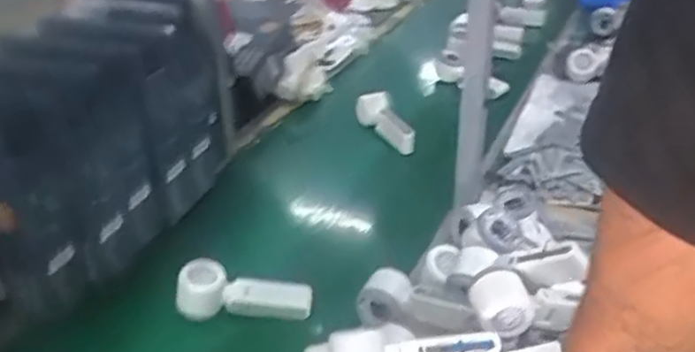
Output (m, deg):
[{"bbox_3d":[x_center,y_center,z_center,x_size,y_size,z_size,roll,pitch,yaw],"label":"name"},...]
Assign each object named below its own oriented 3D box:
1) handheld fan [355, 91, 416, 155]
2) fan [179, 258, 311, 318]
[{"bbox_3d":[0.068,-0.099,1.238,0.057,0.052,0.167,-10,35,-15],"label":"handheld fan"},{"bbox_3d":[-0.128,0.148,0.847,0.166,0.046,0.049,10,32,-9],"label":"fan"}]

